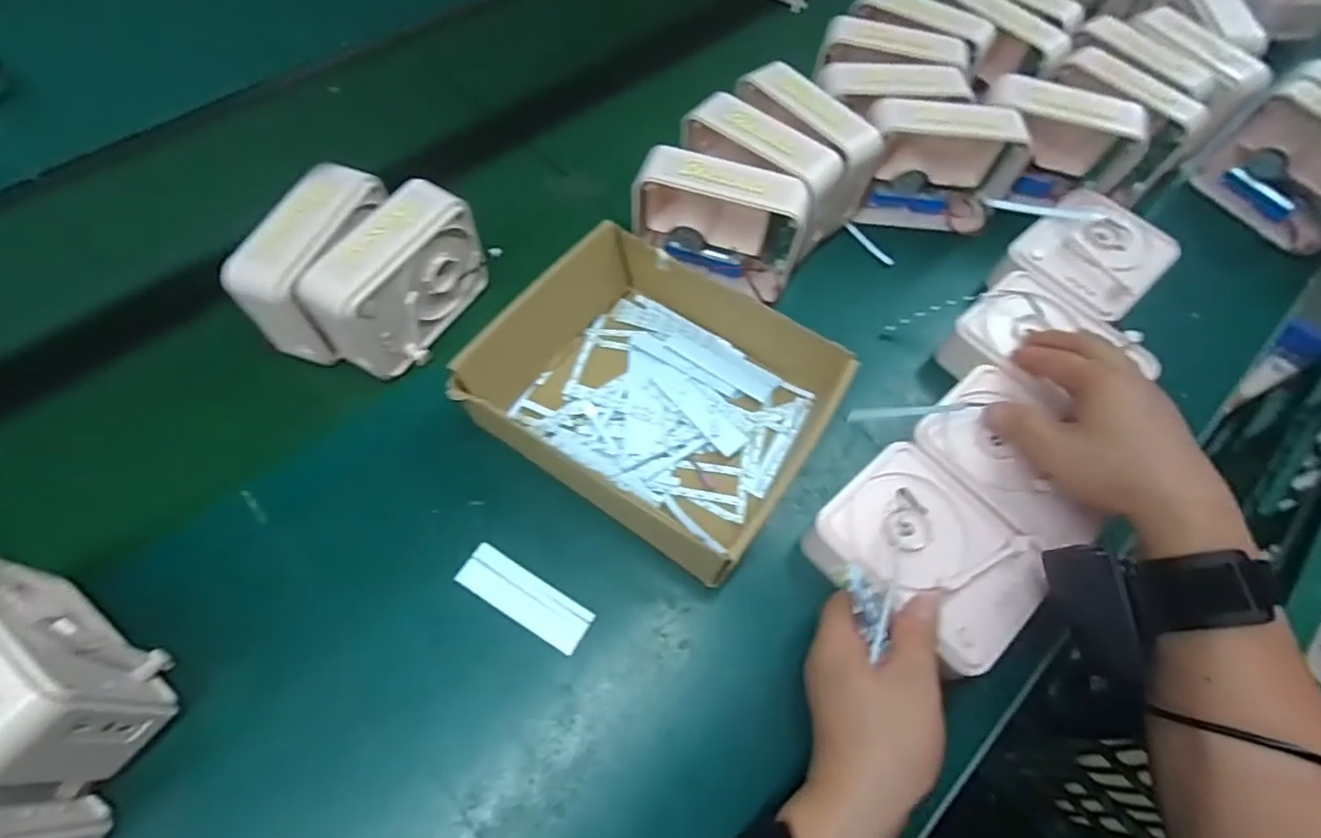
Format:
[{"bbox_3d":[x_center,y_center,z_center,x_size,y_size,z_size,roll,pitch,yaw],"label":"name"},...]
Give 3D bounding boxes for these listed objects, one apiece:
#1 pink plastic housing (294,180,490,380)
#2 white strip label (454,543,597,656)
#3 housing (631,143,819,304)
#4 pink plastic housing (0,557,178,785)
[{"bbox_3d":[-0.191,-0.102,0.453,0.057,0.092,0.131,32,67,12],"label":"pink plastic housing"},{"bbox_3d":[-0.086,0.114,0.385,0.088,0.004,0.030,30,59,10],"label":"white strip label"},{"bbox_3d":[0.048,-0.151,0.475,0.134,0.098,0.048,16,64,5],"label":"housing"},{"bbox_3d":[-0.322,0.125,0.310,0.121,0.105,0.053,35,68,13],"label":"pink plastic housing"}]

